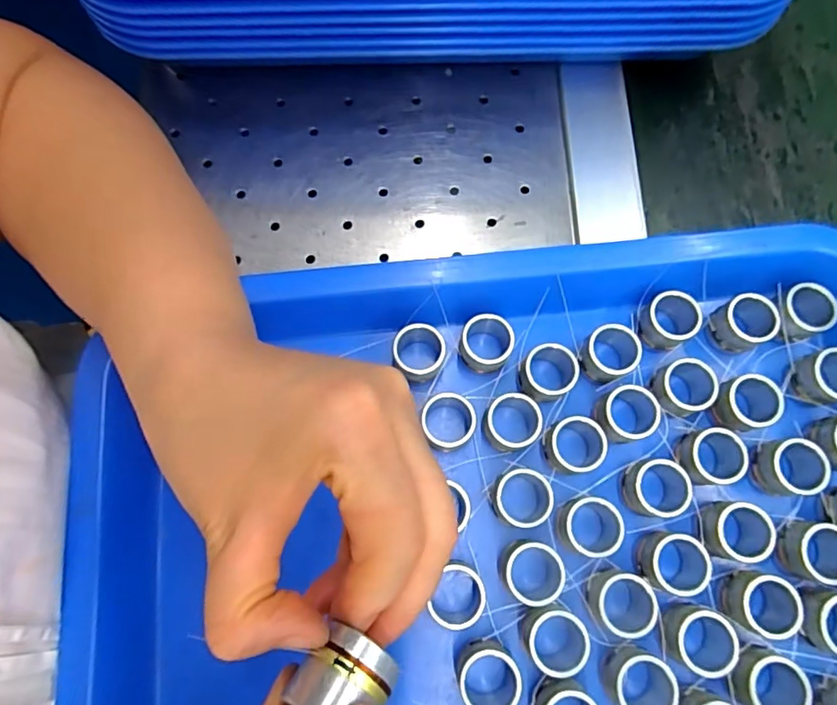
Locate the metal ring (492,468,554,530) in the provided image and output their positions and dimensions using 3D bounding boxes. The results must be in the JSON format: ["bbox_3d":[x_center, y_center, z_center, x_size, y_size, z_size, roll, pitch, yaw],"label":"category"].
[{"bbox_3d":[0.046,0.066,0.246,0.025,0.021,0.025,0,75,-2],"label":"metal ring"}]

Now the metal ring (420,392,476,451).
[{"bbox_3d":[0.014,0.033,0.254,0.024,0.020,0.025,0,75,-2],"label":"metal ring"}]

